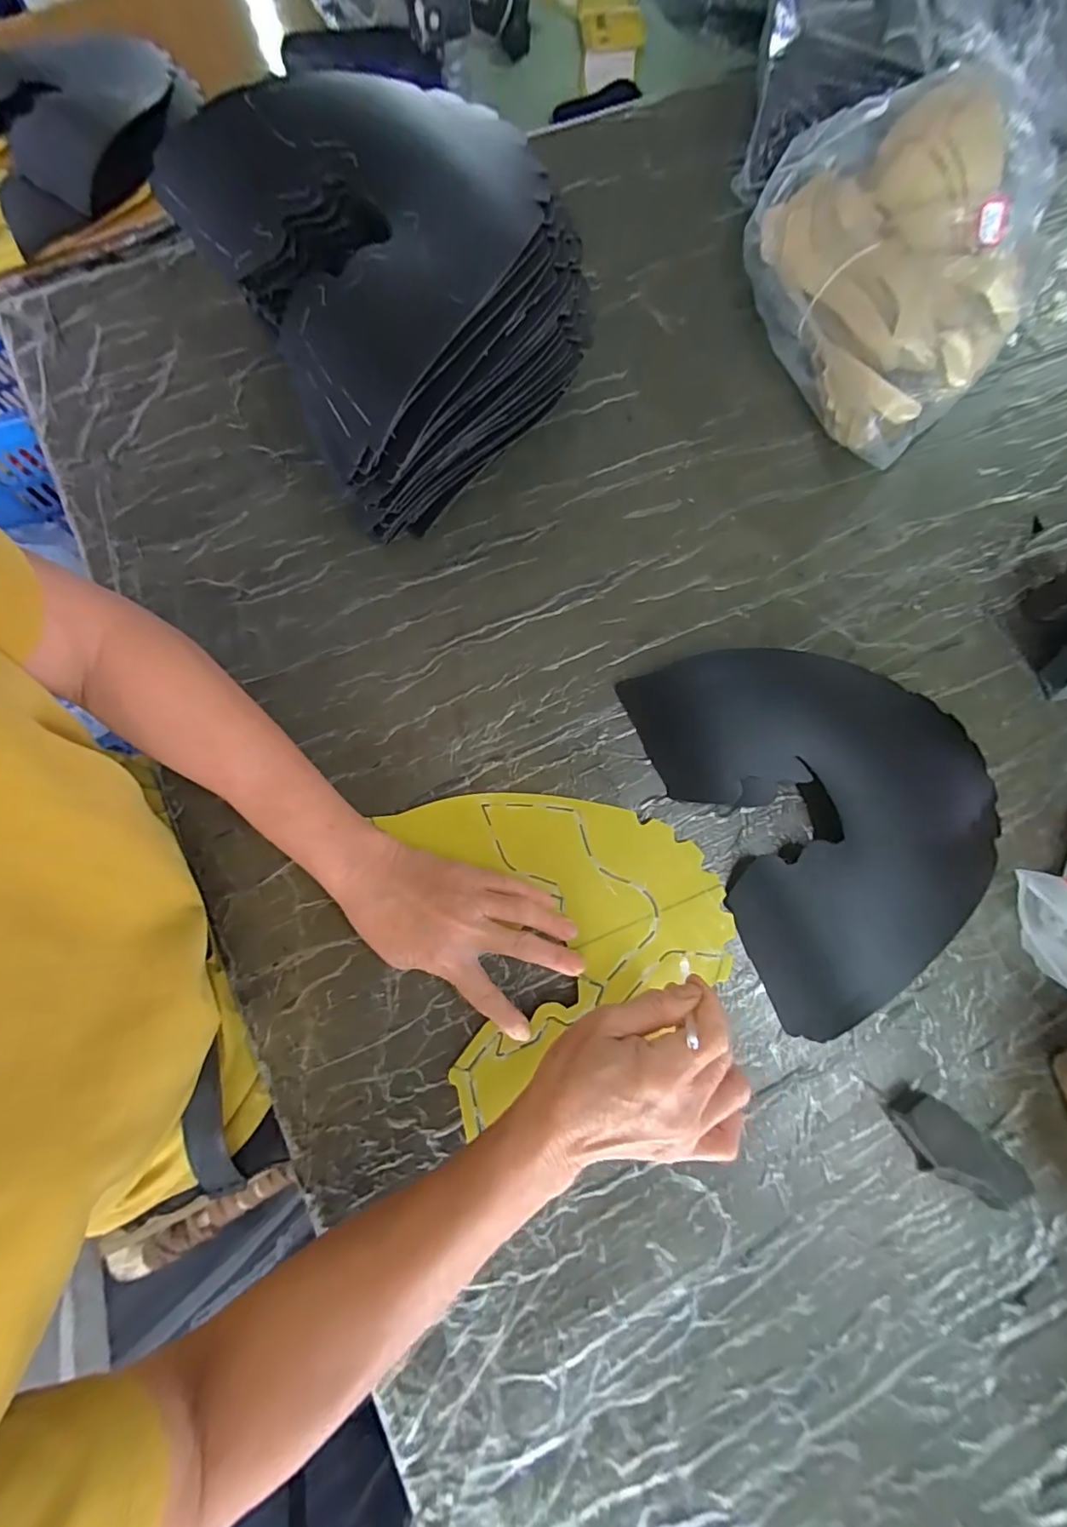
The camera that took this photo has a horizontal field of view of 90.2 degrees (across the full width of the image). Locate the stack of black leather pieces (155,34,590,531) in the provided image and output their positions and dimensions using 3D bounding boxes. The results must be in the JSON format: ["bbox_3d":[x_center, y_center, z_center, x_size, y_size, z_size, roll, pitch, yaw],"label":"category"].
[{"bbox_3d":[-0.102,-0.340,0.401,0.232,0.143,0.284,-37,81,-9],"label":"stack of black leather pieces"}]

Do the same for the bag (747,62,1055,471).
[{"bbox_3d":[0.306,-0.403,0.435,0.184,0.120,0.261,-24,79,-6],"label":"bag"}]

